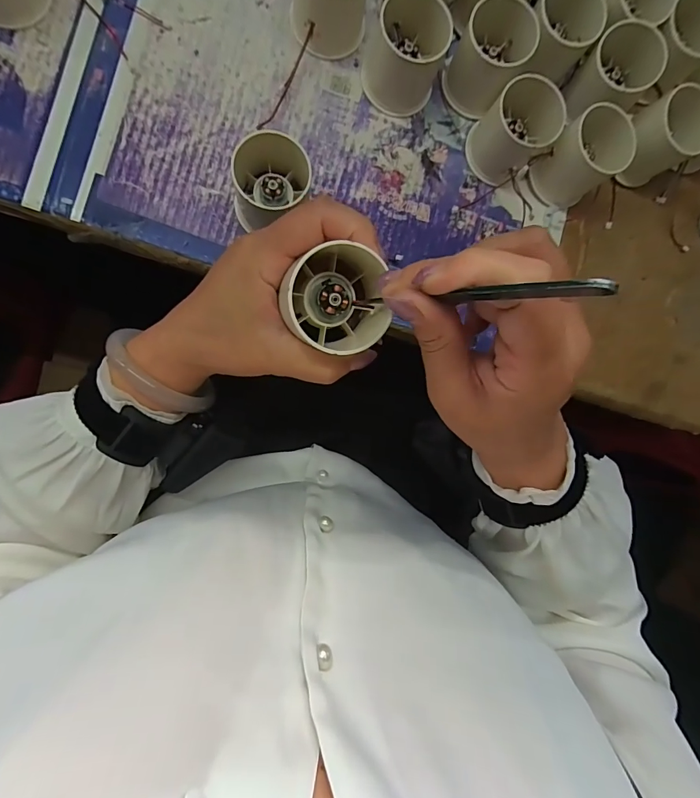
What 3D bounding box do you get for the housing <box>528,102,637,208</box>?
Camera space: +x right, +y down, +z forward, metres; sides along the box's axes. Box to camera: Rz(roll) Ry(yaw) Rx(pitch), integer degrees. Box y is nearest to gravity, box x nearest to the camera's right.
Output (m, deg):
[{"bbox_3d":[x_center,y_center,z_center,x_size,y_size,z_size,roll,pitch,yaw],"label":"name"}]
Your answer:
[{"bbox_3d":[0.180,-0.187,0.312,0.051,0.053,0.048,0,91,-9],"label":"housing"}]

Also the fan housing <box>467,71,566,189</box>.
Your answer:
[{"bbox_3d":[0.122,-0.204,0.306,0.048,0.050,0.051,0,91,-9],"label":"fan housing"}]

